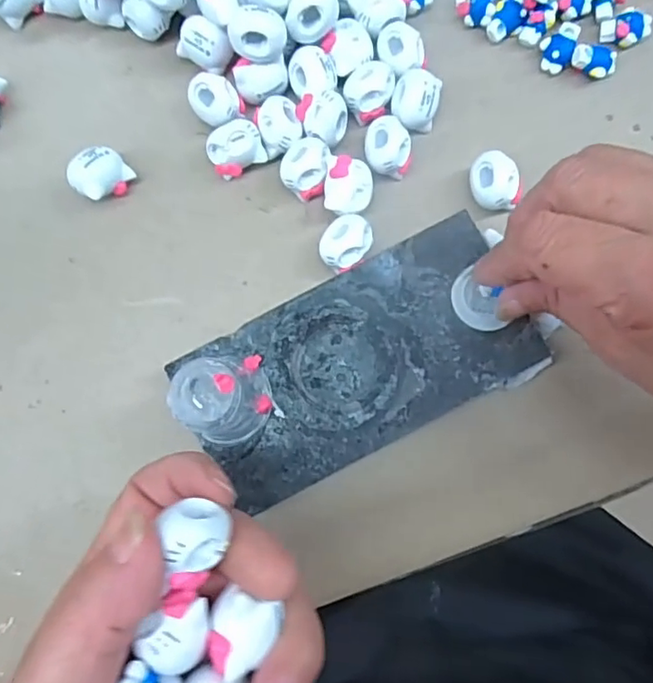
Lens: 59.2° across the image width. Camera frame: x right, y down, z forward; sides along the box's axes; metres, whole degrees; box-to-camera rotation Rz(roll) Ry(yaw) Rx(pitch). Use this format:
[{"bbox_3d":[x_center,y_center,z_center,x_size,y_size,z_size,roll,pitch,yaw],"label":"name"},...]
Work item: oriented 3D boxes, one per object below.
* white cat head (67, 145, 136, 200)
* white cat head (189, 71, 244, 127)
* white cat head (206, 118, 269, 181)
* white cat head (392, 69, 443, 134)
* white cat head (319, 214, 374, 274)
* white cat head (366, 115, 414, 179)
[{"bbox_3d":[-0.103,-0.076,0.266,0.018,0.025,0.024,42,83,8],"label":"white cat head"},{"bbox_3d":[-0.053,-0.114,0.276,0.022,0.020,0.024,0,80,1],"label":"white cat head"},{"bbox_3d":[-0.043,-0.092,0.270,0.025,0.022,0.024,-26,80,-3],"label":"white cat head"},{"bbox_3d":[0.042,-0.114,0.274,0.022,0.022,0.027,13,80,4],"label":"white cat head"},{"bbox_3d":[0.009,-0.043,0.263,0.021,0.019,0.027,27,82,6],"label":"white cat head"},{"bbox_3d":[0.029,-0.090,0.270,0.020,0.019,0.025,-11,80,-1],"label":"white cat head"}]

